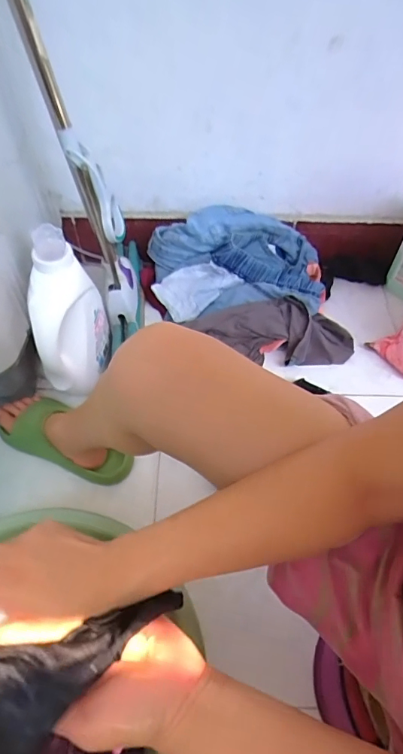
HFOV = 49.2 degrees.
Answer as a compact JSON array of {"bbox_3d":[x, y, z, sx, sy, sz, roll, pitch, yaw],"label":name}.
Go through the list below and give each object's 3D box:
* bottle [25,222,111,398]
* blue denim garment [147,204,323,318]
[{"bbox_3d":[-0.227,-0.092,0.737,0.104,0.255,0.157,-3,54,-4],"label":"bottle"},{"bbox_3d":[0.079,-0.252,0.943,0.384,0.126,0.215,-2,54,-2],"label":"blue denim garment"}]

